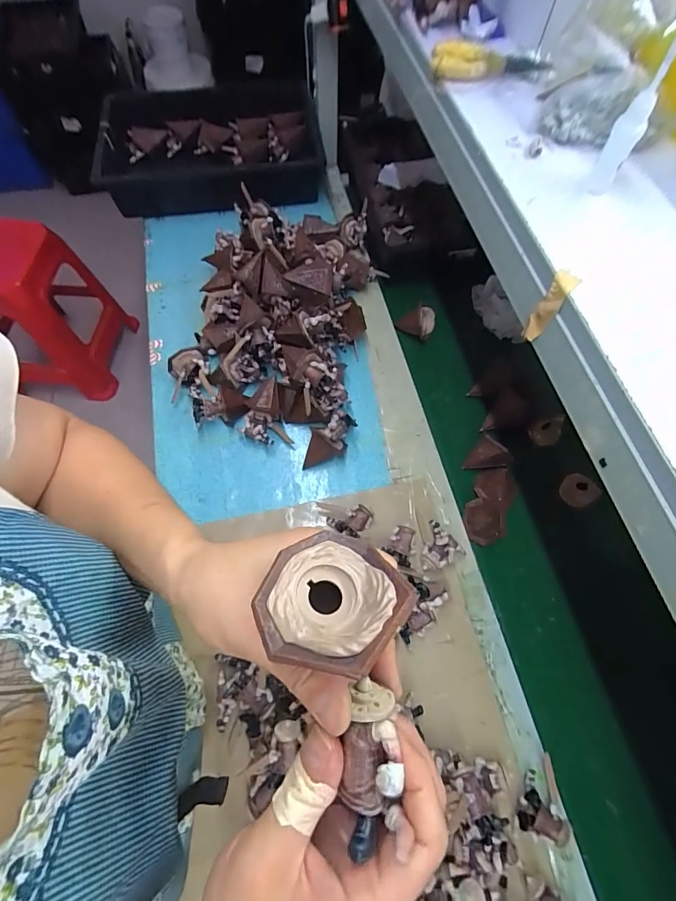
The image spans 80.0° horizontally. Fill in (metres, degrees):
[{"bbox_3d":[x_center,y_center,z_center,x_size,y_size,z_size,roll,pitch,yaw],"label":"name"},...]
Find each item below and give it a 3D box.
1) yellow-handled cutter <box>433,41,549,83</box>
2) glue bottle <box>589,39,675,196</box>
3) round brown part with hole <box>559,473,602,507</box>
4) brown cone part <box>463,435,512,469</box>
[{"bbox_3d":[0.155,-0.404,0.418,0.110,0.018,0.041,-2,66,-2],"label":"yellow-handled cutter"},{"bbox_3d":[0.229,-0.253,0.312,0.018,0.094,0.022,6,66,2],"label":"glue bottle"},{"bbox_3d":[0.364,0.063,0.611,0.049,0.051,0.004,29,31,18],"label":"round brown part with hole"},{"bbox_3d":[0.231,0.012,0.615,0.054,0.055,0.046,35,71,14],"label":"brown cone part"}]

